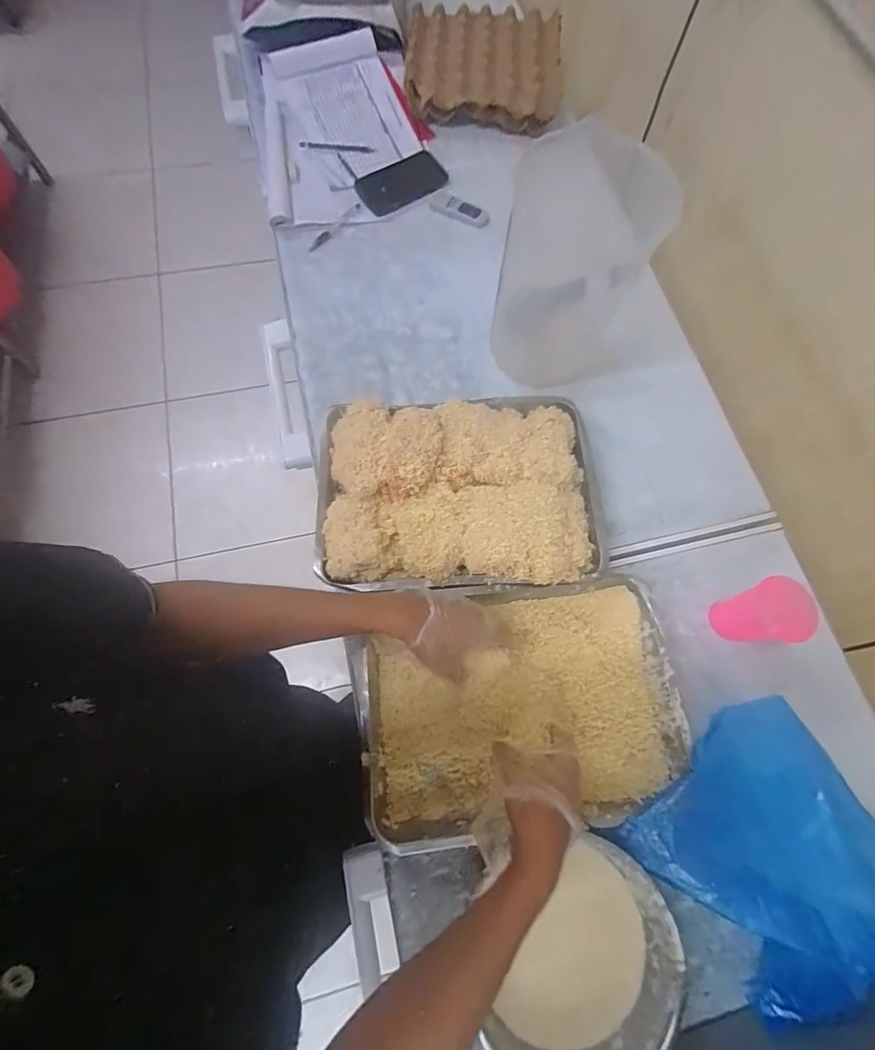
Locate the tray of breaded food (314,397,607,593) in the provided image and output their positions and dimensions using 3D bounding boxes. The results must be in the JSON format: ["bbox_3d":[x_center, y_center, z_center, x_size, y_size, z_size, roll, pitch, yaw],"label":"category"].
[{"bbox_3d":[0.028,-0.046,0.636,0.380,0.082,0.284,-7,72,-2],"label":"tray of breaded food"}]

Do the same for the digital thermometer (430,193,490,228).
[{"bbox_3d":[0.043,-0.584,0.856,0.113,0.008,0.042,28,72,7],"label":"digital thermometer"}]

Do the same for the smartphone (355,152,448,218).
[{"bbox_3d":[-0.069,-0.650,0.876,0.168,0.008,0.098,-30,82,-9],"label":"smartphone"}]

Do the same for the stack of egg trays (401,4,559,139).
[{"bbox_3d":[0.095,-0.963,0.940,0.315,0.065,0.319,4,71,-1],"label":"stack of egg trays"}]

